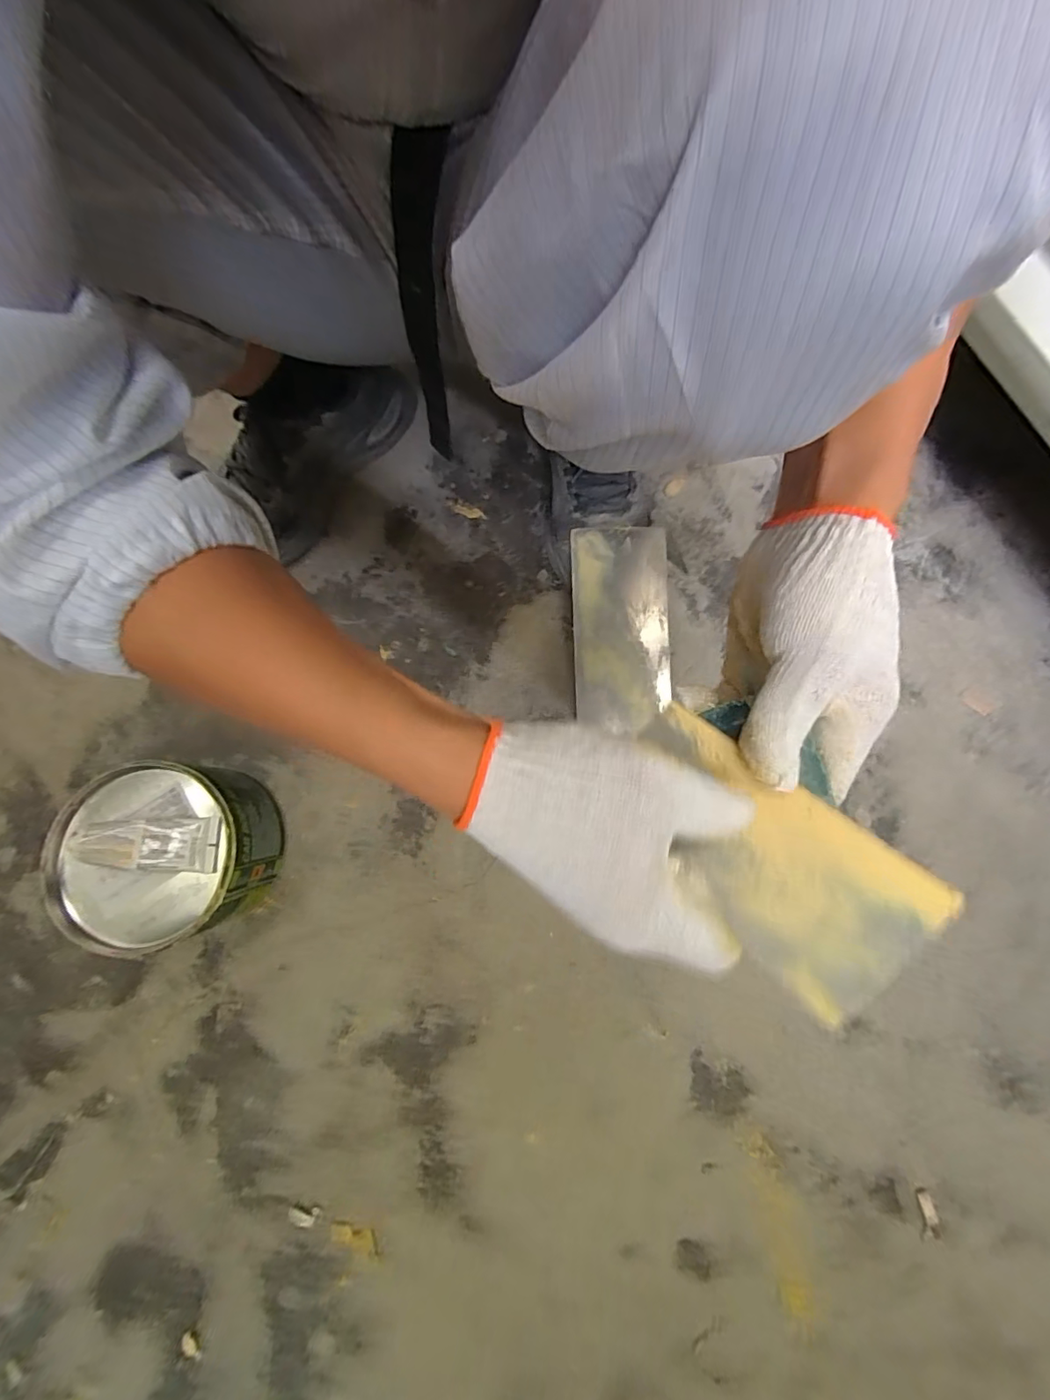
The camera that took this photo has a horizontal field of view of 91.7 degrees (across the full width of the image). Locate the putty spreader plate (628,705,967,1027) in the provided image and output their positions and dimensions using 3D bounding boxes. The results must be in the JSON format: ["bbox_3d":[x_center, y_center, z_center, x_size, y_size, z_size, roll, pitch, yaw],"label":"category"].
[{"bbox_3d":[0.099,0.063,0.223,0.073,0.004,0.134,-43,64,-15],"label":"putty spreader plate"}]

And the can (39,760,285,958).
[{"bbox_3d":[-0.312,0.134,0.457,0.150,0.106,0.148,-5,79,-2],"label":"can"}]

